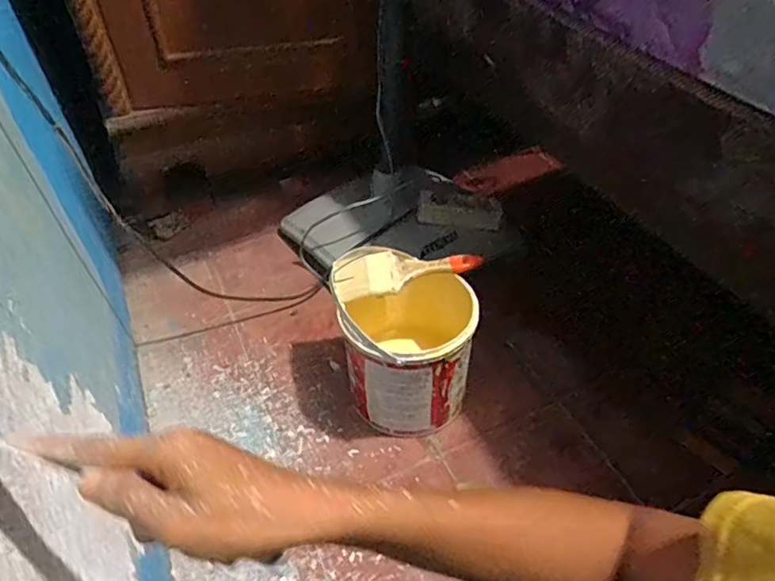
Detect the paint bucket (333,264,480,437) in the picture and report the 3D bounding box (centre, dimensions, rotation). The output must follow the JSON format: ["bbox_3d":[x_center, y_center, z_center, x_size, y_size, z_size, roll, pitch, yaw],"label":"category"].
[{"bbox_3d":[0.022,0.088,0.808,0.191,0.203,0.169,8,45,10],"label":"paint bucket"}]

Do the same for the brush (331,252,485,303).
[{"bbox_3d":[0.026,-0.033,0.788,0.206,0.017,0.066,-14,46,-13],"label":"brush"}]

